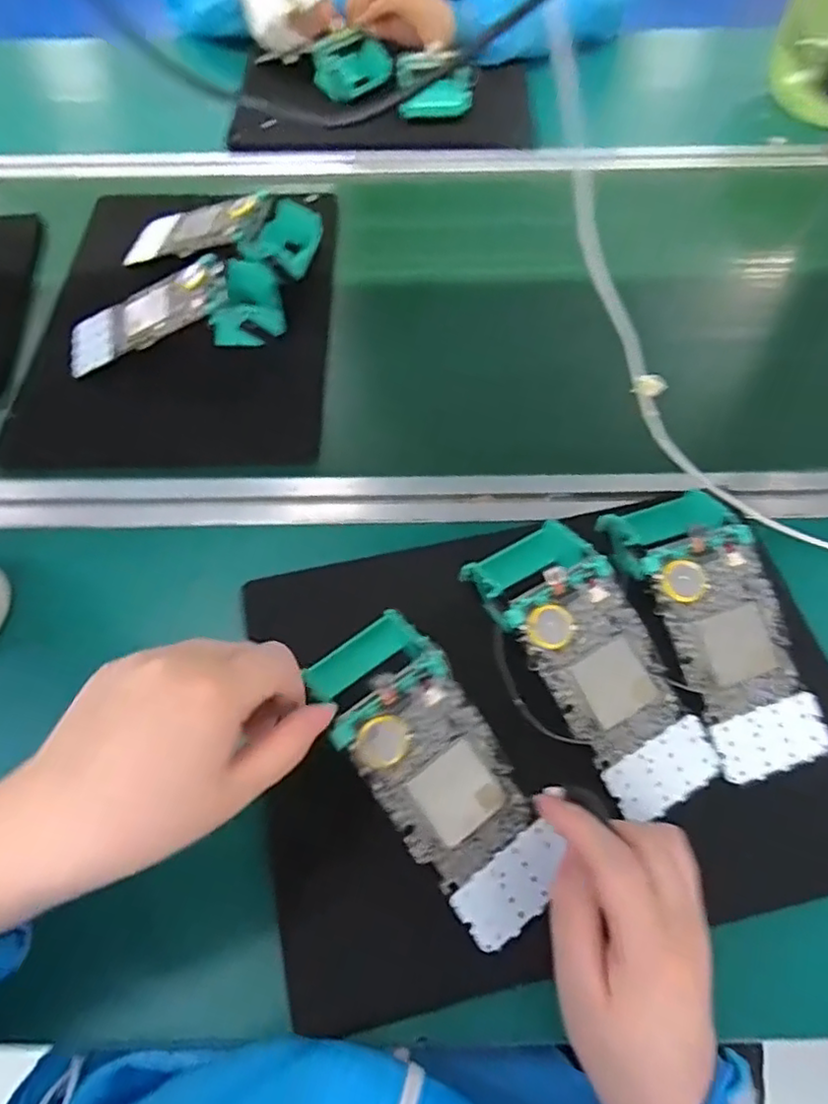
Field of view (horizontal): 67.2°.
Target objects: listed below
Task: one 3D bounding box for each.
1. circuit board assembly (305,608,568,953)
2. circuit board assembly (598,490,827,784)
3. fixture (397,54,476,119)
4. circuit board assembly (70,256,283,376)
[{"bbox_3d":[0.010,0.116,0.336,0.072,0.043,0.173,-30,73,-13],"label":"circuit board assembly"},{"bbox_3d":[0.182,0.045,0.374,0.075,0.032,0.167,-19,77,-7],"label":"circuit board assembly"},{"bbox_3d":[0.024,-0.515,0.687,0.079,0.016,0.065,-1,94,3],"label":"fixture"},{"bbox_3d":[-0.203,-0.203,0.524,0.178,0.050,0.065,-14,62,-4],"label":"circuit board assembly"}]

